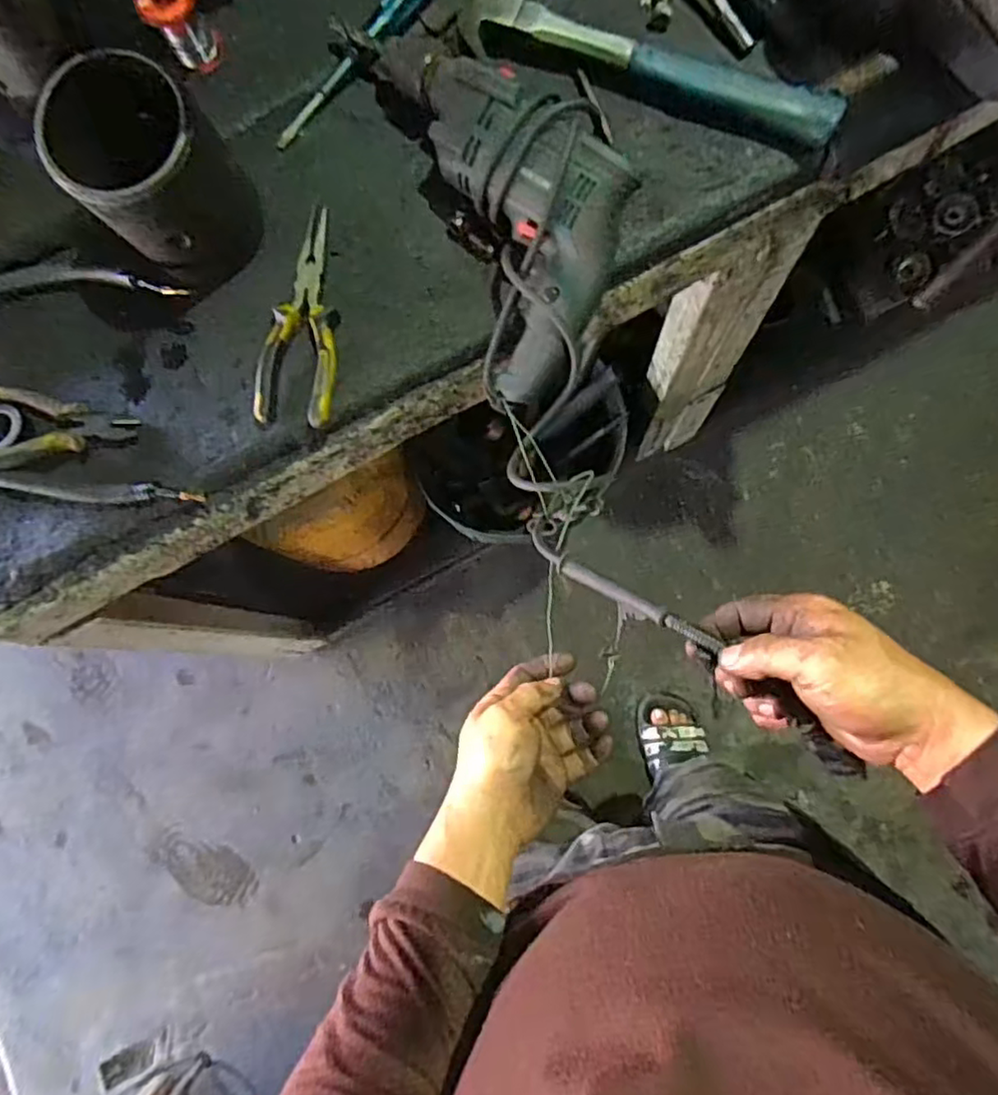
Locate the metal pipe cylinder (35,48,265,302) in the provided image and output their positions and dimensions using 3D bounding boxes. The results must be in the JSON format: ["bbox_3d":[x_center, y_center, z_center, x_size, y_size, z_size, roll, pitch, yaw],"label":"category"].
[{"bbox_3d":[-0.267,-0.293,0.513,0.117,0.136,0.115,-1,82,4],"label":"metal pipe cylinder"}]

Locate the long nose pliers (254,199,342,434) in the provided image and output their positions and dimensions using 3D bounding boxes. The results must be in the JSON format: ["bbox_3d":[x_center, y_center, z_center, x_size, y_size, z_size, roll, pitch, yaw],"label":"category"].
[{"bbox_3d":[-0.165,-0.200,0.560,0.063,0.017,0.194,5,82,5],"label":"long nose pliers"}]

